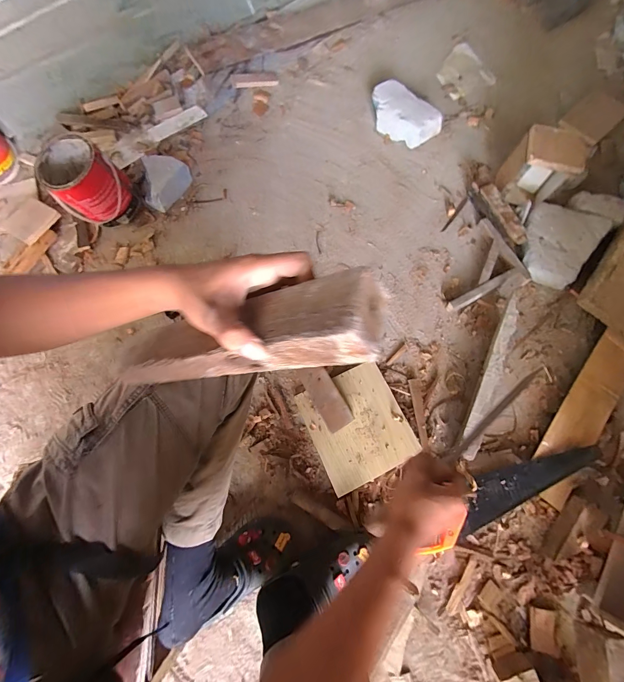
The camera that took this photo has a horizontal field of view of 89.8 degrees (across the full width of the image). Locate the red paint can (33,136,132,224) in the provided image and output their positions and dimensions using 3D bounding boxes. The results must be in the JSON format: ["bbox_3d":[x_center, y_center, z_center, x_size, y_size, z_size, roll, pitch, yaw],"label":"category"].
[{"bbox_3d":[-0.555,-0.390,0.788,0.160,0.158,0.157,-40,77,-11],"label":"red paint can"}]

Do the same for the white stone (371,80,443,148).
[{"bbox_3d":[0.269,-0.668,0.930,0.223,0.071,0.117,34,77,9],"label":"white stone"}]

